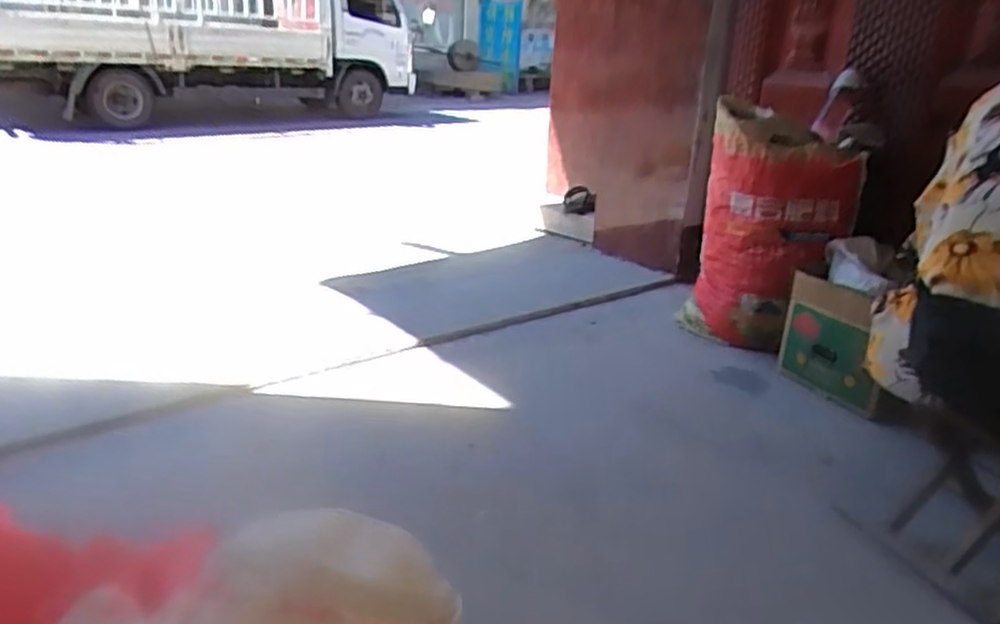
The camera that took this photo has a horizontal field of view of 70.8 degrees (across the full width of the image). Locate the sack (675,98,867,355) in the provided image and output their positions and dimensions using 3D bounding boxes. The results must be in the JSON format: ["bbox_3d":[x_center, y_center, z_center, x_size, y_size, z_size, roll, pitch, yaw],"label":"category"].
[{"bbox_3d":[0.698,-0.189,1.844,0.378,0.600,0.224,12,24,23],"label":"sack"}]

